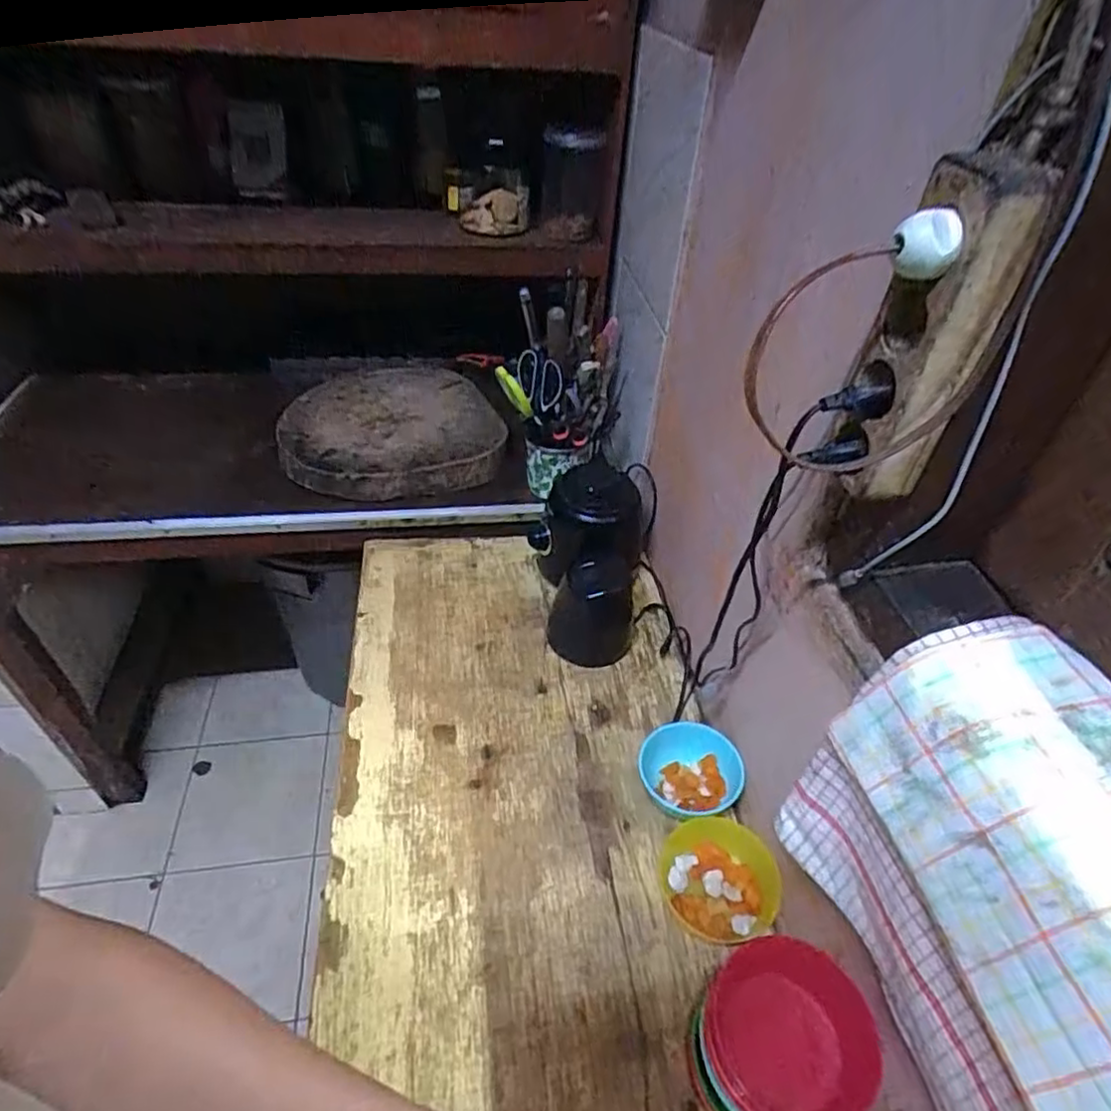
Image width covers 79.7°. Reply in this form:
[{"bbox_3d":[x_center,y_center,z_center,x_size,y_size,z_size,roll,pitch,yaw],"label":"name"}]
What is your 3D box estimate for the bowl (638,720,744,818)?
[{"bbox_3d":[0.153,0.250,0.765,0.110,0.053,0.105,2,42,-2],"label":"bowl"}]

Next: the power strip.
[{"bbox_3d":[0.224,-0.130,0.408,0.042,0.194,0.064,-15,46,-20],"label":"power strip"}]

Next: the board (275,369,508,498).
[{"bbox_3d":[-0.306,-0.249,1.210,0.365,0.072,0.407,-11,45,-19],"label":"board"}]

